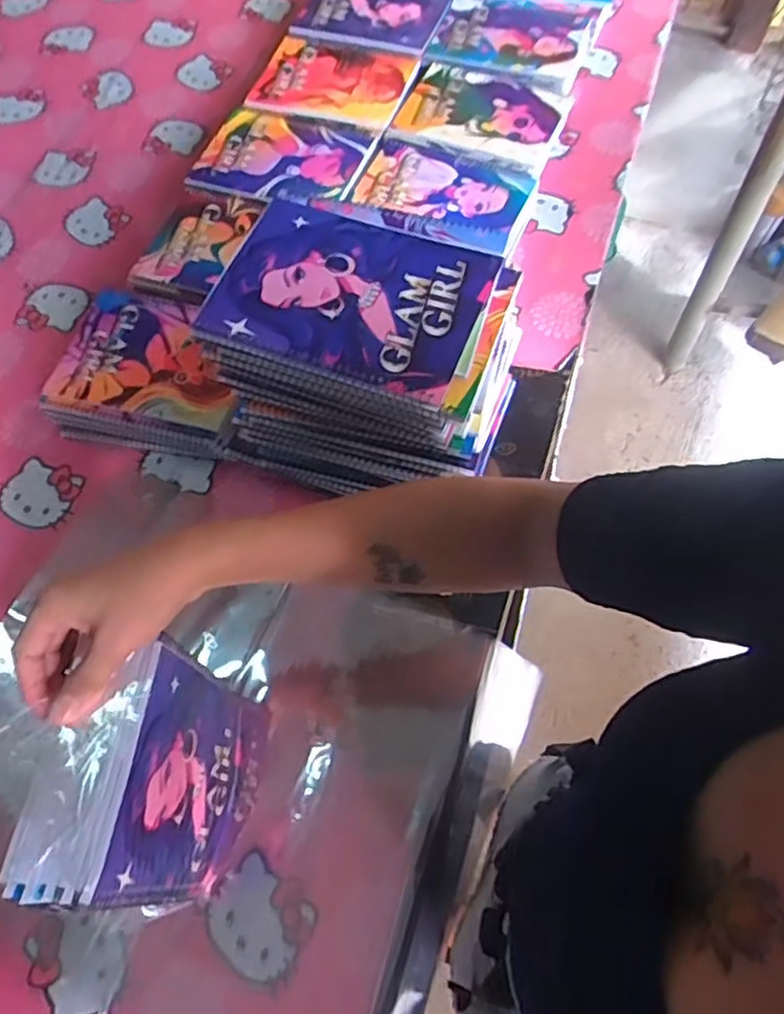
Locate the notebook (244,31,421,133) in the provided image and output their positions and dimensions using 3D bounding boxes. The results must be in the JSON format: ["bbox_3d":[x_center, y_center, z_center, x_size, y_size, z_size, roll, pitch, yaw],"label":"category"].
[{"bbox_3d":[-0.076,-0.570,0.932,0.183,0.010,0.165,15,64,10],"label":"notebook"}]

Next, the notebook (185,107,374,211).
[{"bbox_3d":[-0.134,-0.429,0.872,0.192,0.016,0.150,16,64,10],"label":"notebook"}]

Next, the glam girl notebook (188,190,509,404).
[{"bbox_3d":[-0.030,-0.164,0.529,0.190,0.011,0.148,19,64,12],"label":"glam girl notebook"}]

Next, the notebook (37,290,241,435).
[{"bbox_3d":[-0.242,-0.156,0.732,0.201,0.017,0.147,12,63,9],"label":"notebook"}]

